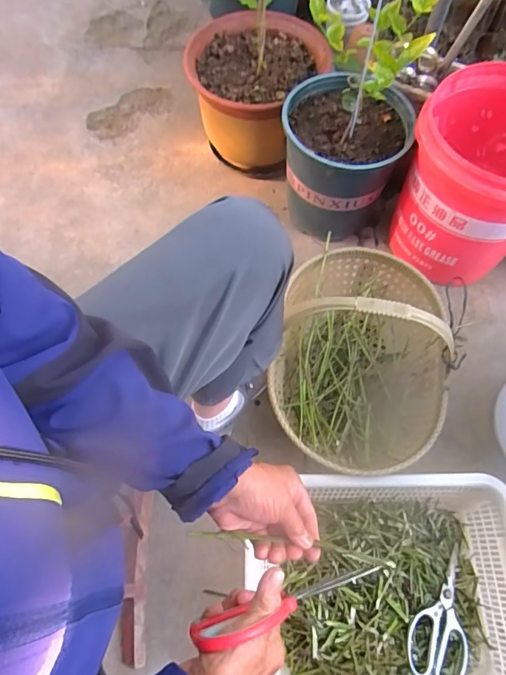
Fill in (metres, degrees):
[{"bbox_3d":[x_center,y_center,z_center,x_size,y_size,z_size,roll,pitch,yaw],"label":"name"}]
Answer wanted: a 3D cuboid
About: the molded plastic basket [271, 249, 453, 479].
[{"bbox_3d":[0.192,0.019,0.785,0.280,0.281,0.409,10,66,3],"label":"molded plastic basket"}]

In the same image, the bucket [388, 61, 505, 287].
[{"bbox_3d":[0.432,-0.297,0.885,0.280,0.300,0.279,0,64,0],"label":"bucket"}]

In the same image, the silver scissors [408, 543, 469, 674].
[{"bbox_3d":[0.292,0.423,0.701,0.086,0.019,0.192,17,66,6],"label":"silver scissors"}]

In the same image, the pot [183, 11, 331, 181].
[{"bbox_3d":[0.002,-0.540,1.047,0.279,0.251,0.259,0,64,0],"label":"pot"}]

